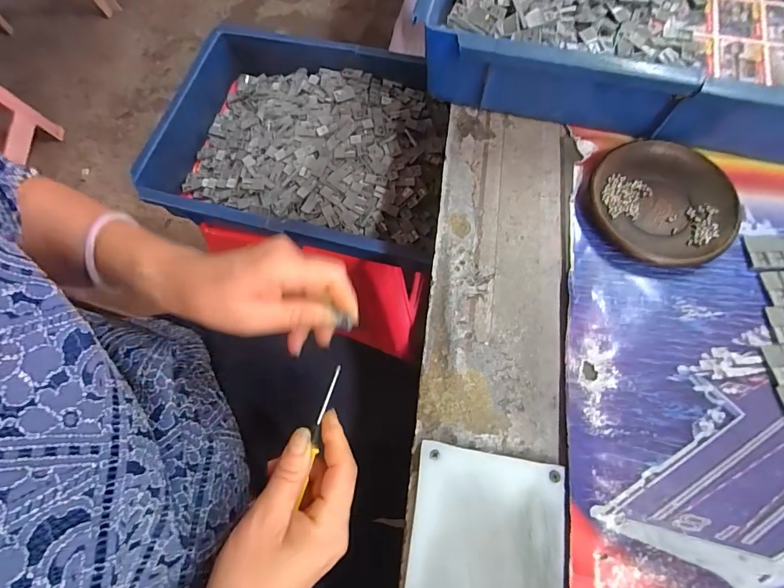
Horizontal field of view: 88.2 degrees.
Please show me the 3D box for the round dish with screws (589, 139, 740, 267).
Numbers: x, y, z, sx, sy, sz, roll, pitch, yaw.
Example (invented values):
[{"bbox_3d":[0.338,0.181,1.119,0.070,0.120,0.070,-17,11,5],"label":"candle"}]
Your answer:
[{"bbox_3d":[0.220,-0.075,0.330,0.107,0.016,0.105,-1,70,1],"label":"round dish with screws"}]

